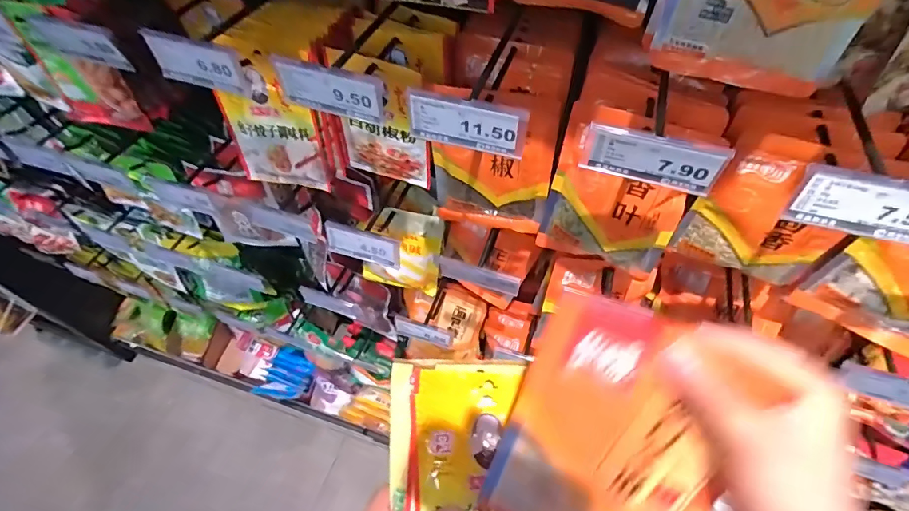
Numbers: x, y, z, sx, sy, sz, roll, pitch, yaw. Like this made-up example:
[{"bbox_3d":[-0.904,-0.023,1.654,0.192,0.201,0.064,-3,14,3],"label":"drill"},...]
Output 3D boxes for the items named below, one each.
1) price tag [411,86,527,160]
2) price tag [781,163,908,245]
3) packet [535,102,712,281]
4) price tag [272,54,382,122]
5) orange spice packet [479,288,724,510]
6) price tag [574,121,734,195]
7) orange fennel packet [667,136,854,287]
[{"bbox_3d":[0.009,-0.108,0.374,0.101,0.046,0.008,15,48,11],"label":"price tag"},{"bbox_3d":[0.287,-0.033,0.309,0.095,0.048,0.004,12,44,14],"label":"price tag"},{"bbox_3d":[0.162,-0.053,0.461,0.131,0.184,0.033,20,58,14],"label":"packet"},{"bbox_3d":[-0.108,-0.143,0.390,0.101,0.046,0.010,18,57,12],"label":"price tag"},{"bbox_3d":[0.097,0.121,0.283,0.124,0.186,0.023,21,19,12],"label":"orange spice packet"},{"bbox_3d":[0.150,-0.074,0.345,0.100,0.044,0.005,17,57,12],"label":"price tag"},{"bbox_3d":[0.313,-0.034,0.444,0.132,0.168,0.022,19,57,13],"label":"orange fennel packet"}]

